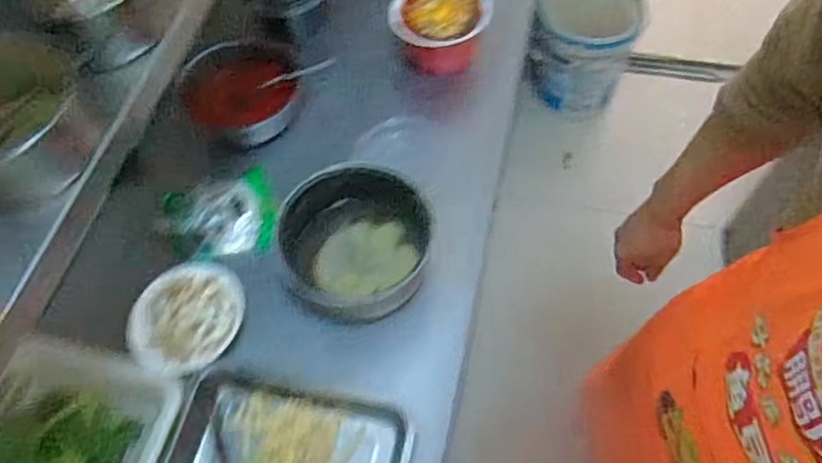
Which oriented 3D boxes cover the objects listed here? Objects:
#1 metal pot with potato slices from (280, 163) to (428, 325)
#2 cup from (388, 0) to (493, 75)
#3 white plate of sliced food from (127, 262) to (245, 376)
[{"bbox_3d":[-0.081,0.011,0.864,0.201,0.113,0.189,-2,60,3],"label":"metal pot with potato slices"},{"bbox_3d":[0.051,-0.352,1.050,0.165,0.100,0.152,-2,60,3],"label":"cup"},{"bbox_3d":[-0.297,0.116,0.819,0.138,0.055,0.159,15,62,12],"label":"white plate of sliced food"}]

